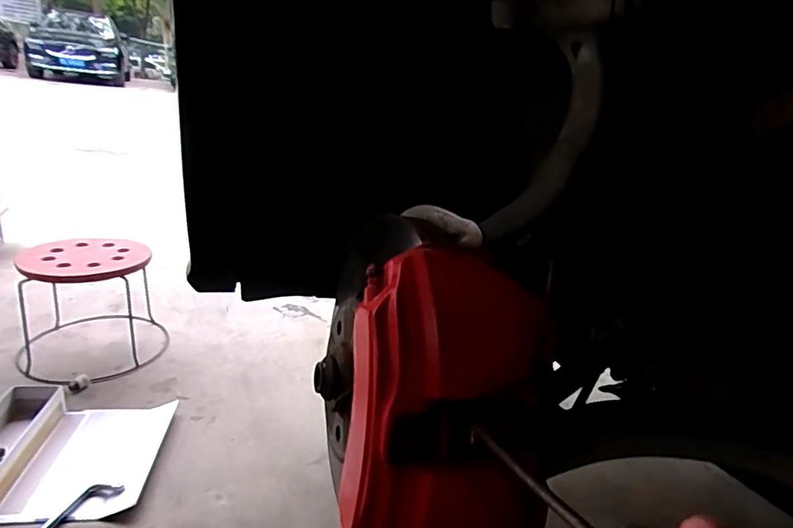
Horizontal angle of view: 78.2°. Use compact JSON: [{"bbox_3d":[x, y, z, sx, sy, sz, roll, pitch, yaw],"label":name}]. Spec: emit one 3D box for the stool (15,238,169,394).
[{"bbox_3d":[-0.848,0.101,1.362,0.369,0.289,0.419,-6,24,-32],"label":"stool"}]

